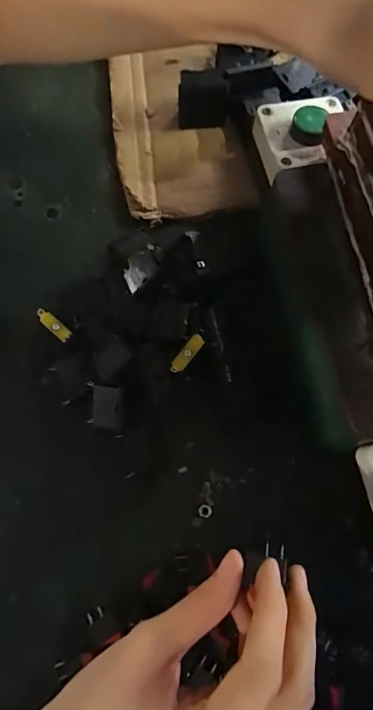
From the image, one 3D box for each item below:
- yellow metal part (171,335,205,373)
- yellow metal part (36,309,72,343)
[{"bbox_3d":[0.000,0.000,0.302,0.009,0.004,0.031,42,103,14],"label":"yellow metal part"},{"bbox_3d":[-0.096,-0.022,0.319,0.029,0.004,0.010,41,85,8],"label":"yellow metal part"}]

